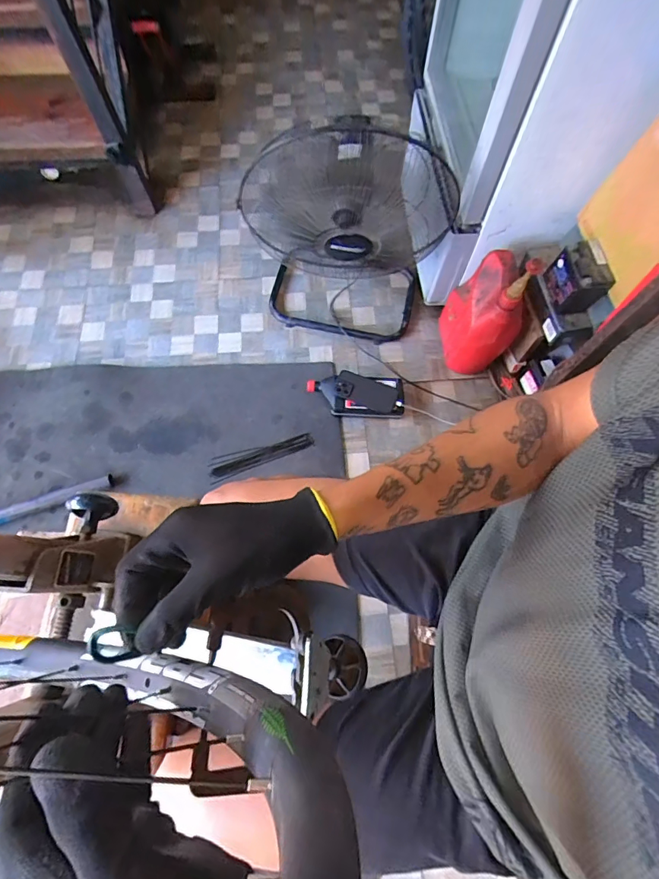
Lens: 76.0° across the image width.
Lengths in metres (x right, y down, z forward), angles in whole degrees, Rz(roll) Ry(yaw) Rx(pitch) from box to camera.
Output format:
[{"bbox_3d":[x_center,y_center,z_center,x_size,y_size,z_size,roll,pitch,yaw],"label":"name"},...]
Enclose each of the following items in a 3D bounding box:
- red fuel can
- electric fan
[{"bbox_3d":[0.388,-0.331,1.040,0.125,0.342,0.212,1,70,-1],"label":"red fuel can"},{"bbox_3d":[0.054,-0.496,1.050,0.446,0.504,0.230,12,70,3],"label":"electric fan"}]

